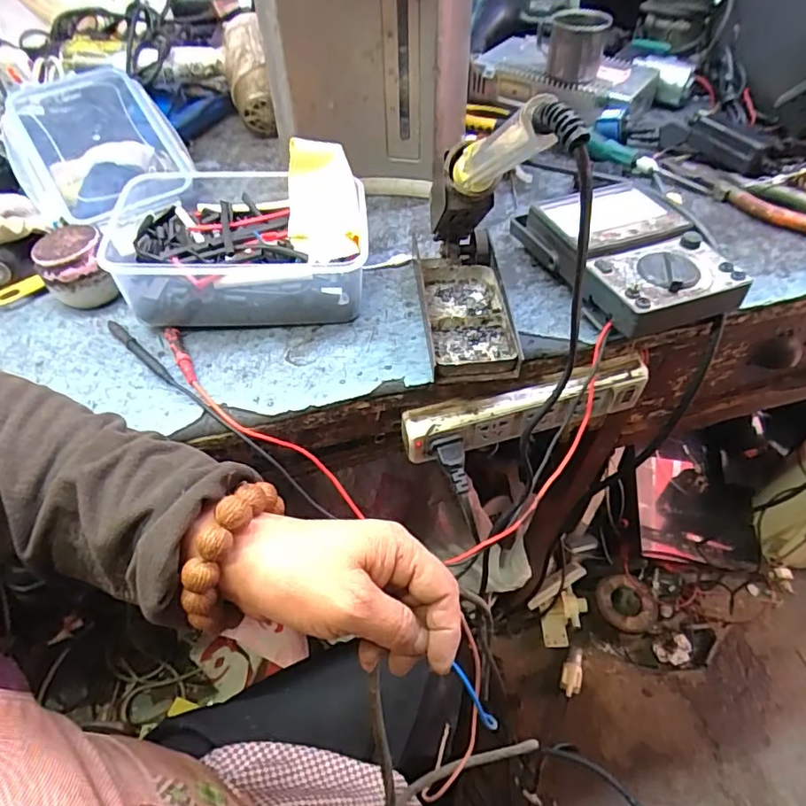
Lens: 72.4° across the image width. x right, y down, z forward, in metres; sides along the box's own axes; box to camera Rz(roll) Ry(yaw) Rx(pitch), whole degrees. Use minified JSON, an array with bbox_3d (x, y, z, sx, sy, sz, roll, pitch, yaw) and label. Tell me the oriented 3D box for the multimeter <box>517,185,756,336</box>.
[{"bbox_3d":[0.190,-0.131,0.479,0.121,0.049,0.174,-15,51,-11],"label":"multimeter"}]

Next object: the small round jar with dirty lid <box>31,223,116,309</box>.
[{"bbox_3d":[-0.279,-0.112,0.474,0.052,0.058,0.051,-1,49,1],"label":"small round jar with dirty lid"}]

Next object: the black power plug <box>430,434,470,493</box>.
[{"bbox_3d":[0.041,0.053,0.447,0.022,0.027,0.047,-14,67,-10],"label":"black power plug"}]

